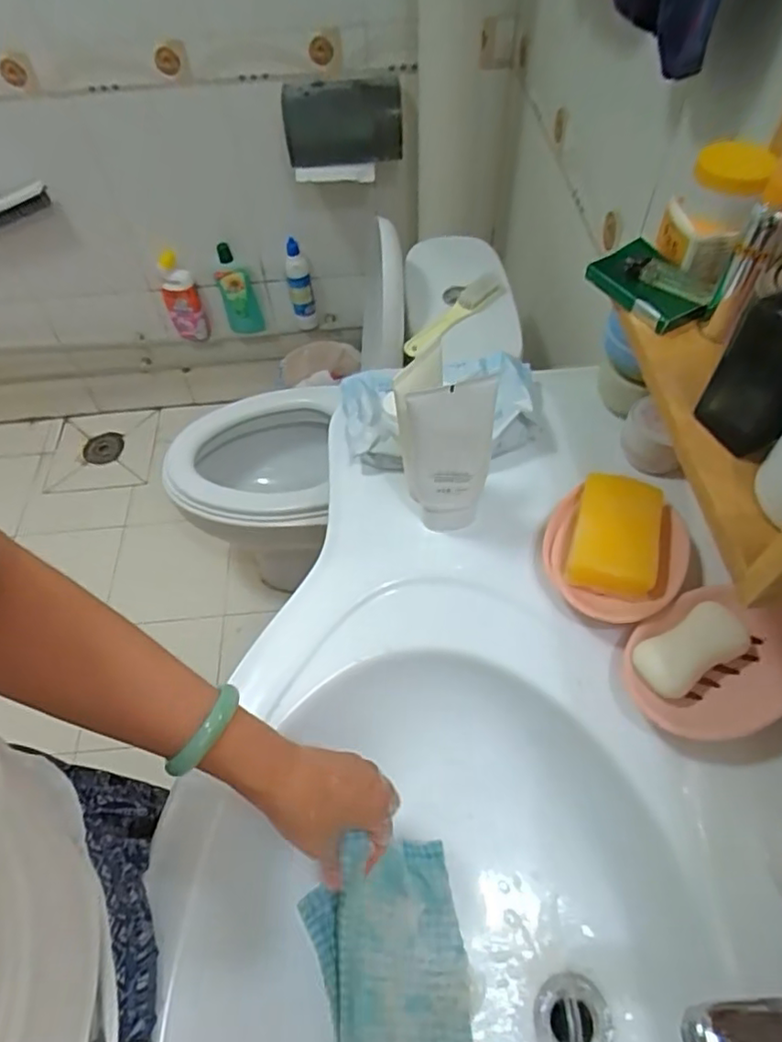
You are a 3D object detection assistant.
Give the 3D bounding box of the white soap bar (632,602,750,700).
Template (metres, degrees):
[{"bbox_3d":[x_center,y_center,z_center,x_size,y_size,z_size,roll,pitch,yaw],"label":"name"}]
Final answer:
[{"bbox_3d":[0.237,0.100,0.485,0.083,0.025,0.044,-28,59,-15],"label":"white soap bar"}]

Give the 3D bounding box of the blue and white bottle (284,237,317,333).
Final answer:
[{"bbox_3d":[-0.230,-0.590,1.567,0.061,0.248,0.063,-10,56,-4],"label":"blue and white bottle"}]

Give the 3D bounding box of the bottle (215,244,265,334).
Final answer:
[{"bbox_3d":[-0.389,-0.582,1.572,0.093,0.233,0.039,-14,57,-7],"label":"bottle"}]

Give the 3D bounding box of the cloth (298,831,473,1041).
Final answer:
[{"bbox_3d":[0.003,0.394,0.433,0.121,0.105,0.291,-4,58,-1],"label":"cloth"}]

